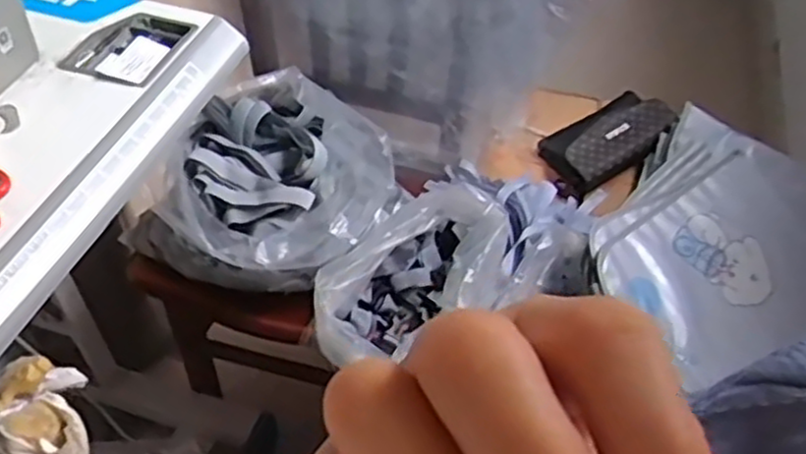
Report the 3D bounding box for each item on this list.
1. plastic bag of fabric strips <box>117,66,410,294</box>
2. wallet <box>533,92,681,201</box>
[{"bbox_3d":[-0.173,-0.050,0.956,0.290,0.153,0.270,30,53,23],"label":"plastic bag of fabric strips"},{"bbox_3d":[0.333,-0.149,1.185,0.212,0.043,0.121,-31,54,-5],"label":"wallet"}]

